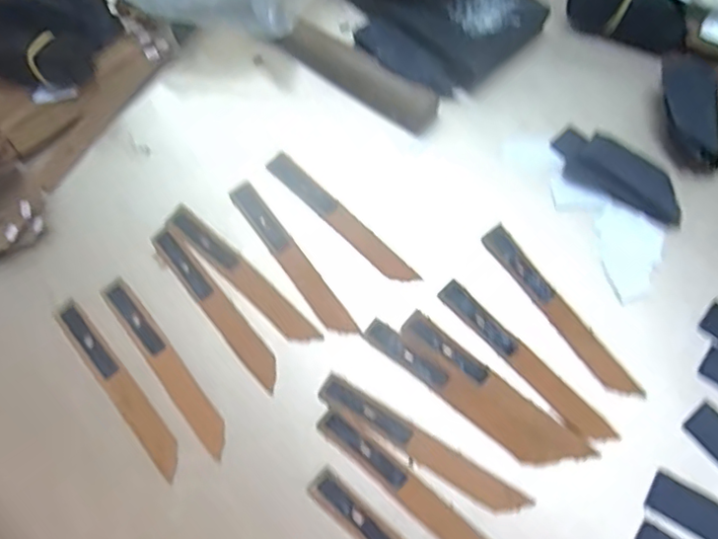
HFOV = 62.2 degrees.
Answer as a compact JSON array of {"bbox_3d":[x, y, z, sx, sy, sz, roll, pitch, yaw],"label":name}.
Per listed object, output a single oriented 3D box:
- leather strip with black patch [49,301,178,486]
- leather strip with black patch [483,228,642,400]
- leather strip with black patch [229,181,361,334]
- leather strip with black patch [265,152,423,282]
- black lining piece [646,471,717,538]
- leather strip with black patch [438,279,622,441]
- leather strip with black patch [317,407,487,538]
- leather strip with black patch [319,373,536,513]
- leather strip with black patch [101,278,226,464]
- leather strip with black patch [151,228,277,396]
[{"bbox_3d":[-0.140,0.068,0.348,0.016,0.004,0.123,-39,72,-12],"label":"leather strip with black patch"},{"bbox_3d":[0.118,0.025,0.353,0.016,0.004,0.123,-35,74,-6],"label":"leather strip with black patch"},{"bbox_3d":[-0.043,-0.007,0.373,0.016,0.004,0.123,-35,71,-11],"label":"leather strip with black patch"},{"bbox_3d":[-0.012,-0.032,0.382,0.123,0.004,0.015,42,82,14],"label":"leather strip with black patch"},{"bbox_3d":[0.184,0.131,0.310,0.062,0.004,0.020,29,72,13],"label":"black lining piece"},{"bbox_3d":[0.095,0.052,0.342,0.016,0.004,0.122,-41,72,-13],"label":"leather strip with black patch"},{"bbox_3d":[0.029,0.120,0.318,0.124,0.004,0.018,38,75,16],"label":"leather strip with black patch"},{"bbox_3d":[0.033,0.097,0.327,0.125,0.004,0.017,30,73,13],"label":"leather strip with black patch"},{"bbox_3d":[-0.114,0.056,0.353,0.016,0.004,0.124,-37,71,-12],"label":"leather strip with black patch"},{"bbox_3d":[-0.088,0.022,0.365,0.017,0.004,0.123,-39,72,-12],"label":"leather strip with black patch"}]

